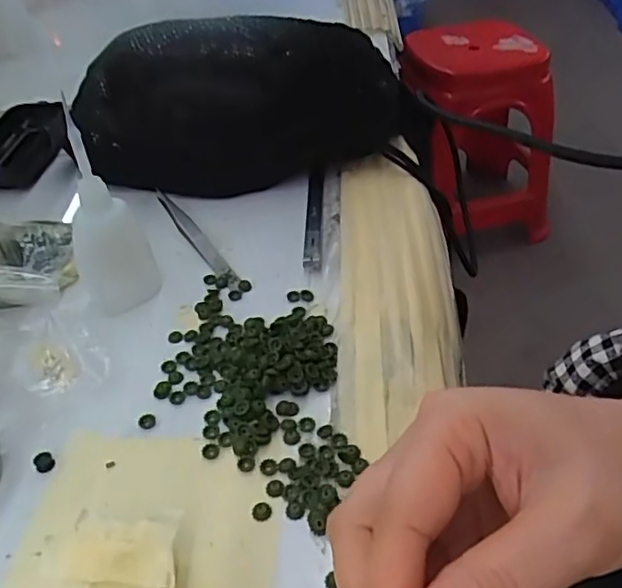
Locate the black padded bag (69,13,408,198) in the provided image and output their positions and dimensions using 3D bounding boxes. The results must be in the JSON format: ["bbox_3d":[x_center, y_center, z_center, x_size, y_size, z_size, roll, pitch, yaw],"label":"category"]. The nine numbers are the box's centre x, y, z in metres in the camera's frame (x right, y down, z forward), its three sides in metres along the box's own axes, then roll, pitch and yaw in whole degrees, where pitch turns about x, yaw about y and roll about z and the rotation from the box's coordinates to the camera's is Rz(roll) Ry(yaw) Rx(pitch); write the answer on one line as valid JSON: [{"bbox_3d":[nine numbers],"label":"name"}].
[{"bbox_3d":[-0.046,-0.142,0.461,0.231,0.108,0.075,-1,41,4],"label":"black padded bag"}]

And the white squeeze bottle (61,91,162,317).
[{"bbox_3d":[-0.119,-0.049,0.357,0.043,0.110,0.043,-23,45,-20],"label":"white squeeze bottle"}]

